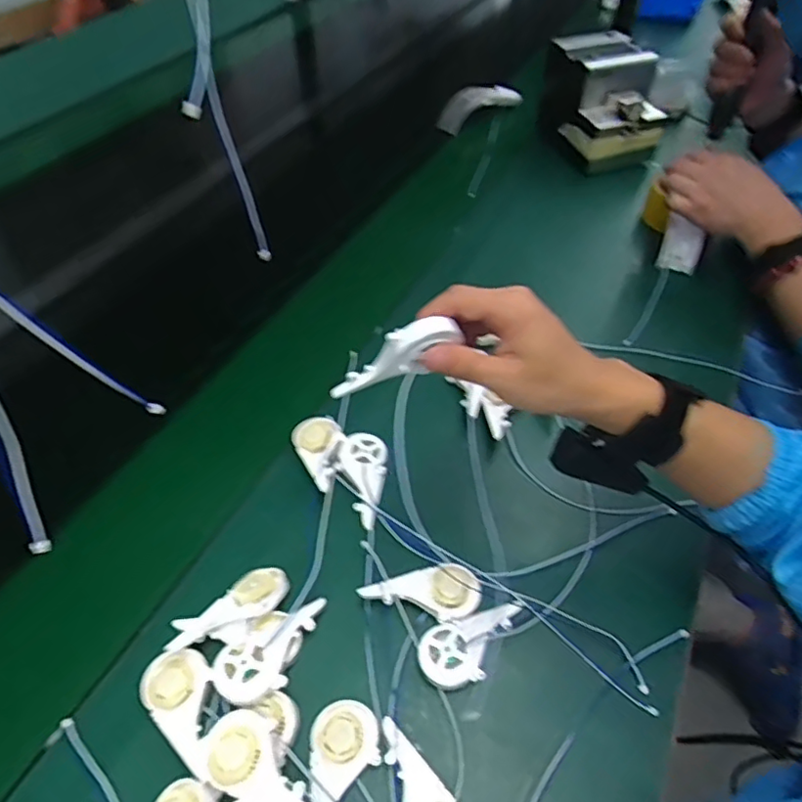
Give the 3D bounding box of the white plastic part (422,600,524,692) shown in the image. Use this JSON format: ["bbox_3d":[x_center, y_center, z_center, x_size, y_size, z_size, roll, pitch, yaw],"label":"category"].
[{"bbox_3d":[0.057,0.187,0.441,0.087,0.018,0.043,-15,50,-12],"label":"white plastic part"}]

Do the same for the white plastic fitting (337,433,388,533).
[{"bbox_3d":[-0.033,0.071,0.539,0.043,0.009,0.095,-7,59,-5],"label":"white plastic fitting"}]

